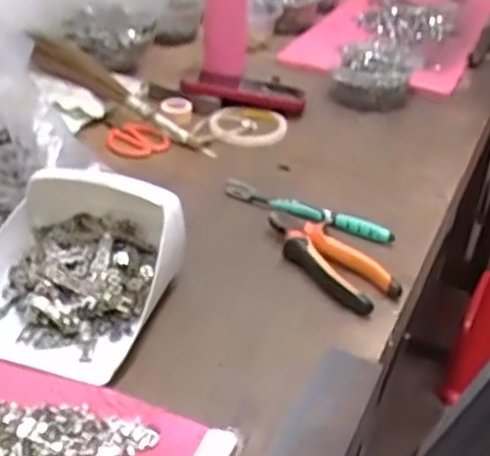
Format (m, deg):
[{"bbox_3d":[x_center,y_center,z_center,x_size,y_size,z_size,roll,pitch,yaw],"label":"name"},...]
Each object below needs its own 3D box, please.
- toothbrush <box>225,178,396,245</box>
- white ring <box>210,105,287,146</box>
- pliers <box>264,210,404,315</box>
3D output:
[{"bbox_3d":[0.062,-0.017,0.746,0.188,0.020,0.018,19,36,21],"label":"toothbrush"},{"bbox_3d":[0.002,-0.130,0.918,0.099,0.015,0.097,2,33,-1],"label":"white ring"},{"bbox_3d":[0.071,0.026,0.671,0.055,0.026,0.152,-21,41,-33],"label":"pliers"}]

